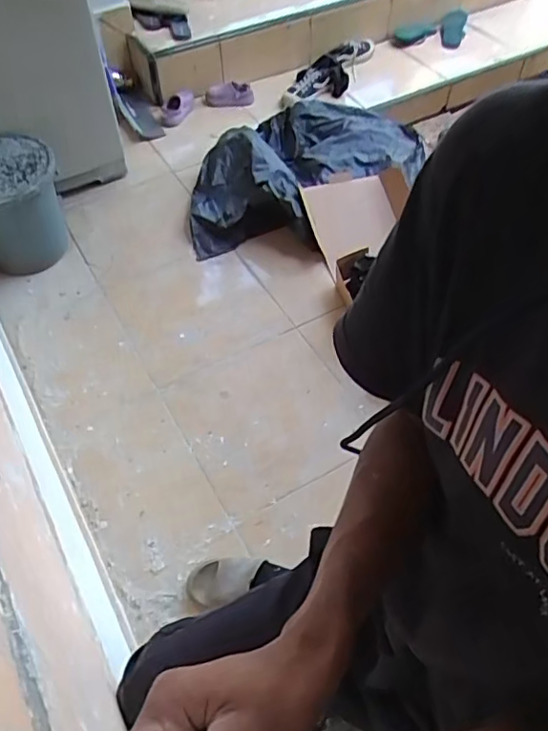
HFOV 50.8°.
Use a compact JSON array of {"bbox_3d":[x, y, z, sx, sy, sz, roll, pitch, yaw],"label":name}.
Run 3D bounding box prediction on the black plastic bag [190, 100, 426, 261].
[{"bbox_3d":[0.082,-0.637,1.859,0.516,0.164,0.885,35,62,24],"label":"black plastic bag"}]

